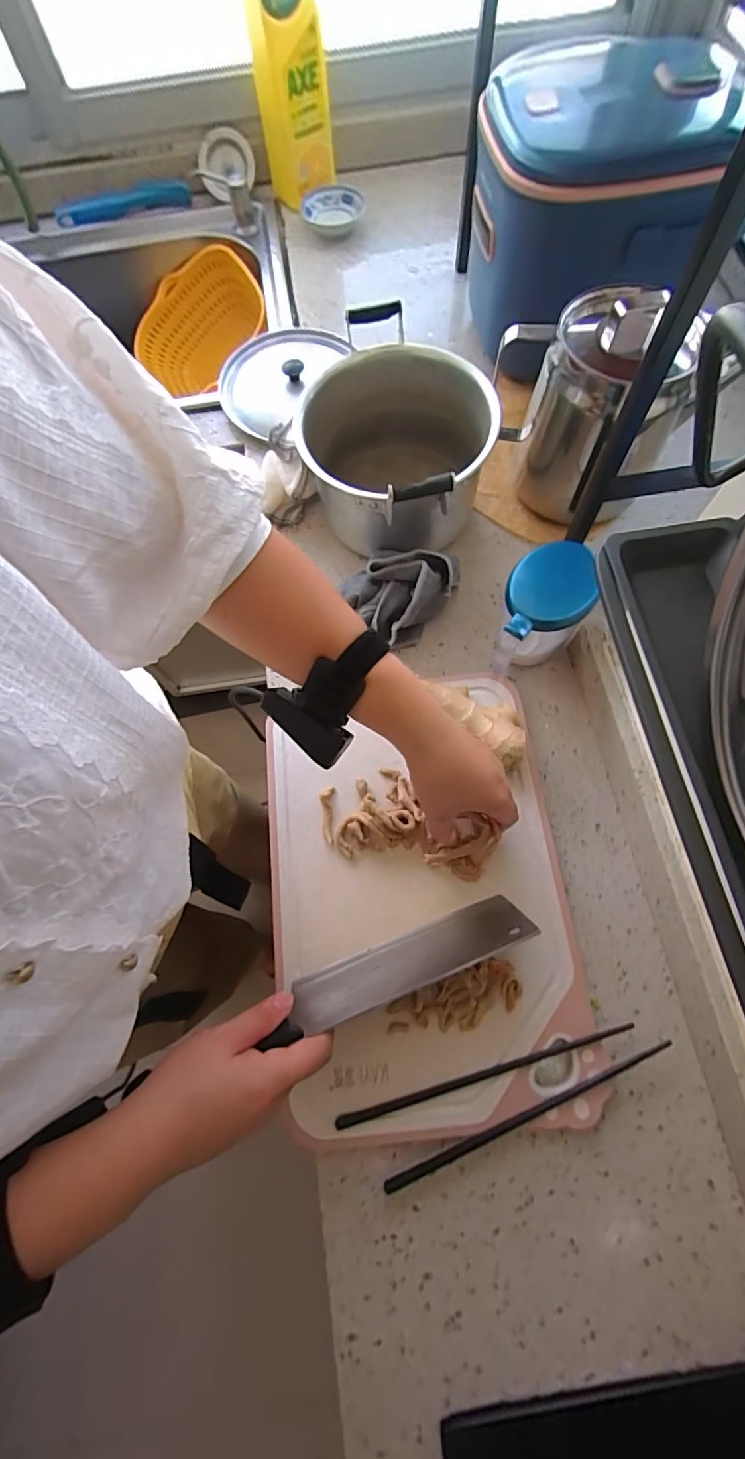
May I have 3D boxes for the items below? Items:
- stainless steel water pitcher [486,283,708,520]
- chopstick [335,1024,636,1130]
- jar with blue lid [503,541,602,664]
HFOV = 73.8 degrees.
[{"bbox_3d":[0.202,-0.308,0.499,0.108,0.180,0.137,-24,72,-7],"label":"stainless steel water pitcher"},{"bbox_3d":[0.087,0.265,0.384,0.237,0.014,0.009,-16,71,-4],"label":"chopstick"},{"bbox_3d":[0.159,-0.109,0.473,0.075,0.101,0.105,16,71,7],"label":"jar with blue lid"}]

